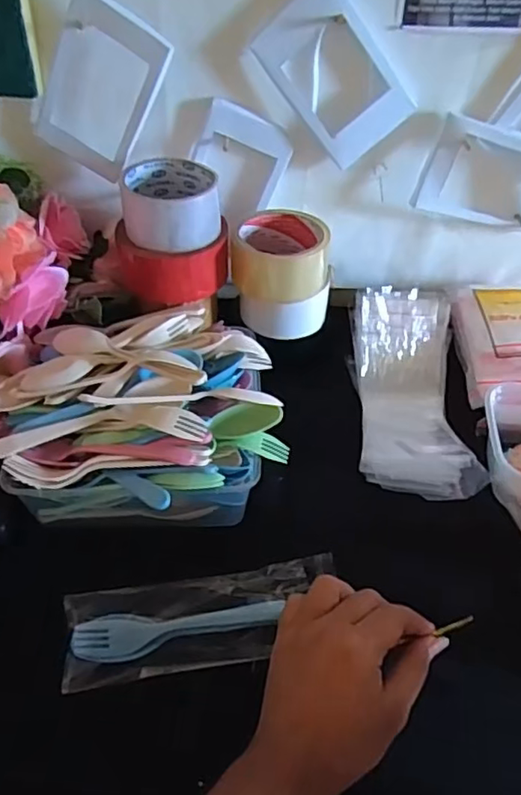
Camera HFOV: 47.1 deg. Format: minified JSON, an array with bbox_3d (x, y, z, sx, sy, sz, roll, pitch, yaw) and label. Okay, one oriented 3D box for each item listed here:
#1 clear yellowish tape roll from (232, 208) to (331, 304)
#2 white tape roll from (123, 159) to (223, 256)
[{"bbox_3d":[0.021,-0.139,0.585,0.089,0.061,0.073,7,43,6],"label":"clear yellowish tape roll"},{"bbox_3d":[-0.082,-0.177,0.551,0.086,0.054,0.086,-3,43,-5],"label":"white tape roll"}]

